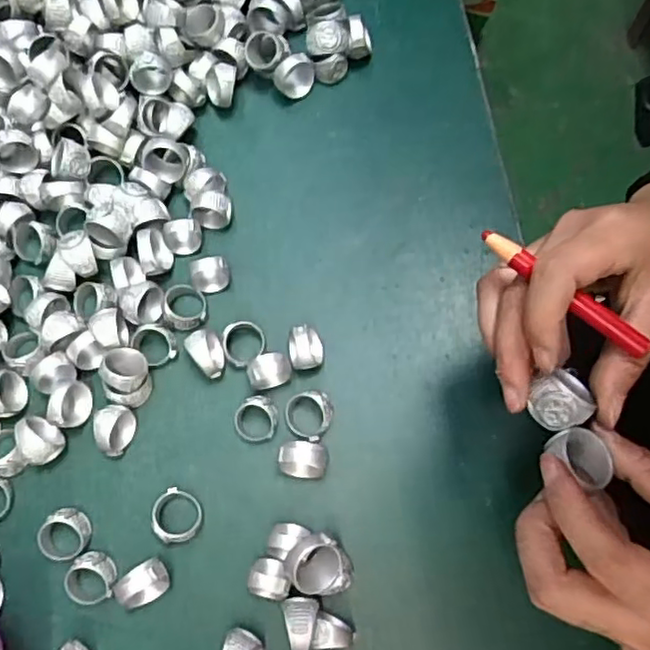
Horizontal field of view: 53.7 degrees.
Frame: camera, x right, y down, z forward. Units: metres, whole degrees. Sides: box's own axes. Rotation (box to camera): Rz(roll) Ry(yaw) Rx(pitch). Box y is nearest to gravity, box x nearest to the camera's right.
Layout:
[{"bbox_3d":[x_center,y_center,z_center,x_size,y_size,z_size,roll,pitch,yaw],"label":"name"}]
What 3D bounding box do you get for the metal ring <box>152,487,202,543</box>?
[{"bbox_3d":[-0.080,0.103,0.346,0.026,0.013,0.026,-1,73,3],"label":"metal ring"}]

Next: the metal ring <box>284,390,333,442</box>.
[{"bbox_3d":[-0.008,0.050,0.355,0.027,0.017,0.026,-1,73,3],"label":"metal ring"}]

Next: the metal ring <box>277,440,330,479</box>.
[{"bbox_3d":[-0.012,0.071,0.345,0.025,0.023,0.019,9,74,6],"label":"metal ring"}]

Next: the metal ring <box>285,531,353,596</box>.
[{"bbox_3d":[-0.003,0.123,0.325,0.029,0.029,0.031,-1,73,3],"label":"metal ring"}]

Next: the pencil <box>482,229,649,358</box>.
[{"bbox_3d":[0.091,-0.013,0.245,0.073,0.008,0.007,39,77,5],"label":"pencil"}]

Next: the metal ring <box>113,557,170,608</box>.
[{"bbox_3d":[-0.095,0.133,0.332,0.029,0.023,0.020,-25,74,-5],"label":"metal ring"}]

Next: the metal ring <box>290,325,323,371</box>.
[{"bbox_3d":[-0.011,0.014,0.365,0.019,0.020,0.024,-3,73,2],"label":"metal ring"}]

